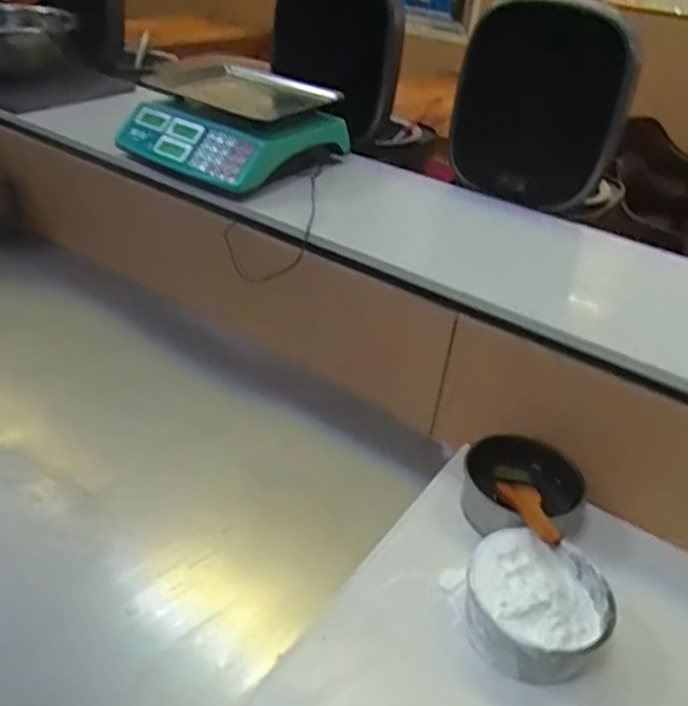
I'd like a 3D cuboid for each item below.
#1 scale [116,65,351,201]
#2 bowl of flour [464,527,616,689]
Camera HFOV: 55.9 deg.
[{"bbox_3d":[-0.181,-0.360,1.047,0.311,0.106,0.270,18,37,16],"label":"scale"},{"bbox_3d":[0.183,0.242,0.627,0.136,0.060,0.136,17,37,16],"label":"bowl of flour"}]

